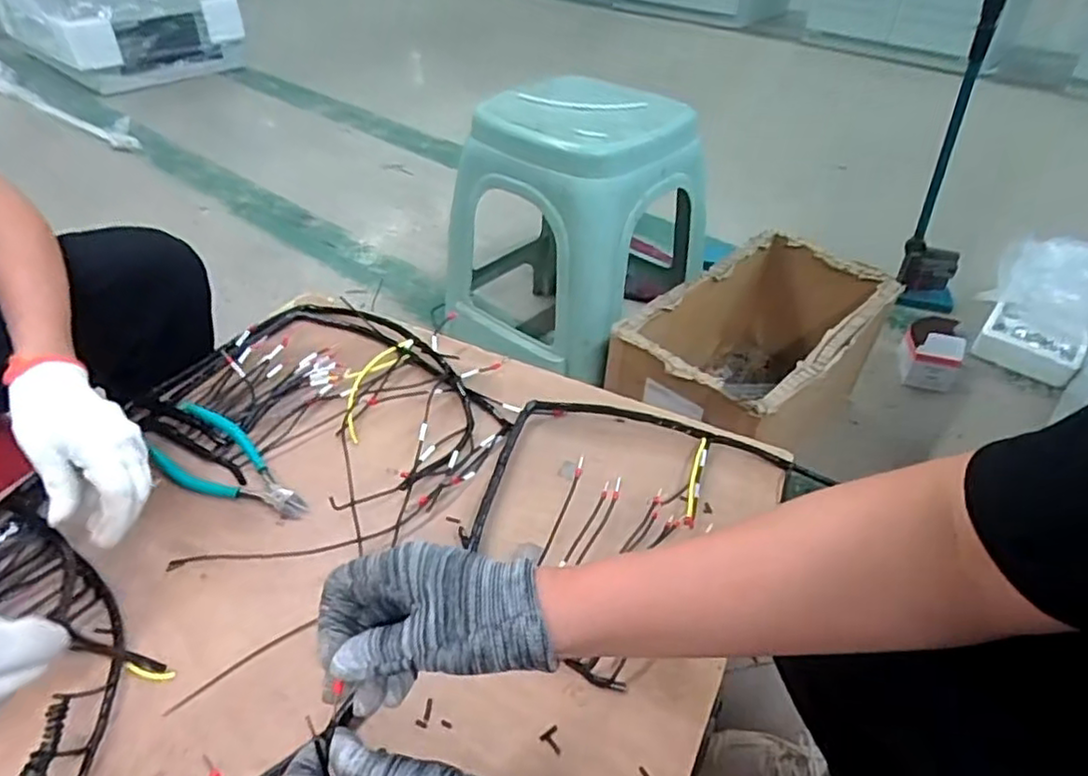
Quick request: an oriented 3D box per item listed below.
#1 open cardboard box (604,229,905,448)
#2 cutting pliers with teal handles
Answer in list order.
[{"bbox_3d":[0.323,-0.039,1.088,0.283,0.244,0.464,30,47,30],"label":"open cardboard box"},{"bbox_3d":[-0.301,0.072,0.650,0.180,0.030,0.072,20,43,19],"label":"cutting pliers with teal handles"}]

